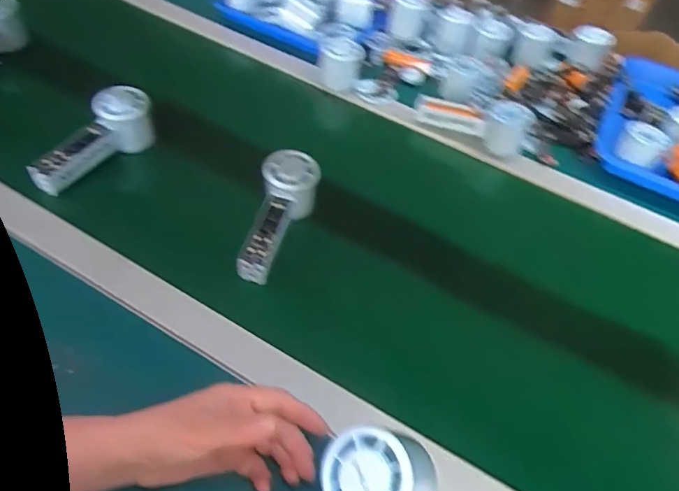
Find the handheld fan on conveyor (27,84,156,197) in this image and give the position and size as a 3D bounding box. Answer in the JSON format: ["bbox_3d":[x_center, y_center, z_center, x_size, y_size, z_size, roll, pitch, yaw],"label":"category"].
[{"bbox_3d":[-0.277,-0.114,0.624,0.051,0.066,0.153,33,69,21],"label":"handheld fan on conveyor"}]

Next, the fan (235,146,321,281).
[{"bbox_3d":[-0.066,-0.032,0.582,0.057,0.066,0.154,15,49,6],"label":"fan"}]

